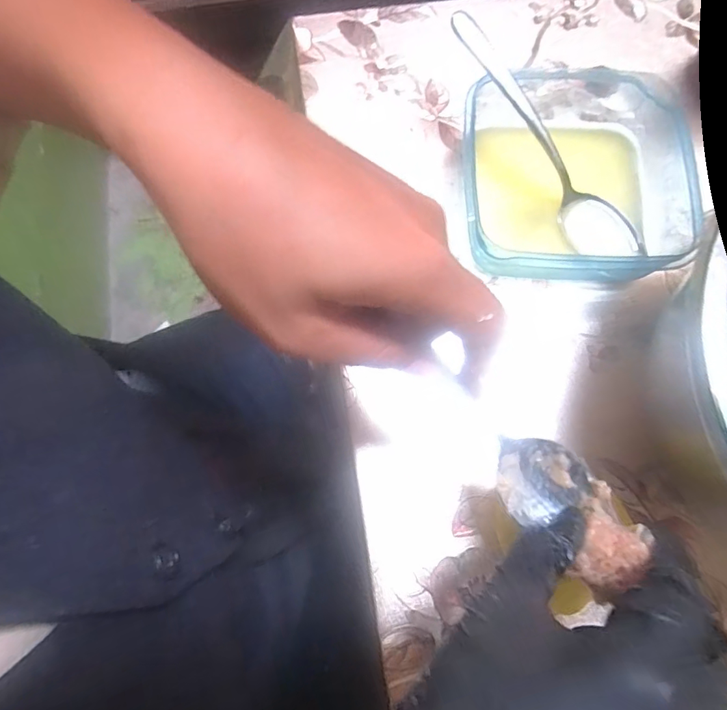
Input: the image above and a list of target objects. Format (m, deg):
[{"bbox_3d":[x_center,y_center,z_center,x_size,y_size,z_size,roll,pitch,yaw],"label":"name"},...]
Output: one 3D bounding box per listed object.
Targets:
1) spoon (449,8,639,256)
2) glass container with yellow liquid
[{"bbox_3d":[0.115,-0.132,0.301,0.031,0.019,0.181,-40,100,-10],"label":"spoon"},{"bbox_3d":[0.136,-0.114,0.302,0.130,0.049,0.119,-2,77,0],"label":"glass container with yellow liquid"}]

